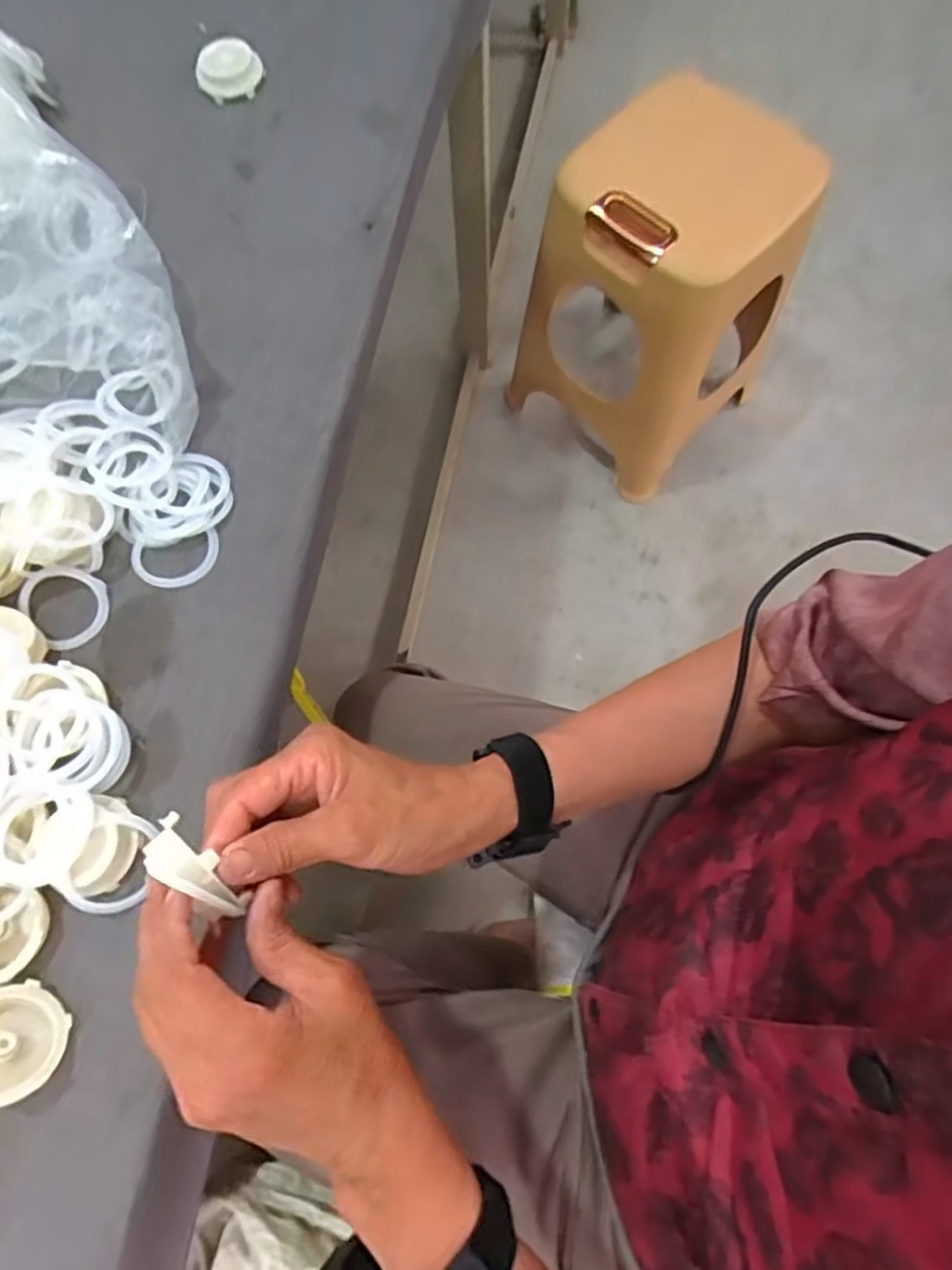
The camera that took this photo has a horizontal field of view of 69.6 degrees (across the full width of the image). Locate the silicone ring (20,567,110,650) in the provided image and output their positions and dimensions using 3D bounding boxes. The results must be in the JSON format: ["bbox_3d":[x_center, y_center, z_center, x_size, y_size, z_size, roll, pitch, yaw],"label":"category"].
[{"bbox_3d":[-0.280,-0.022,0.471,0.052,0.004,0.057,-38,95,-6],"label":"silicone ring"}]

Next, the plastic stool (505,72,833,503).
[{"bbox_3d":[0.278,-0.497,1.100,0.335,0.483,0.281,35,77,11],"label":"plastic stool"}]

